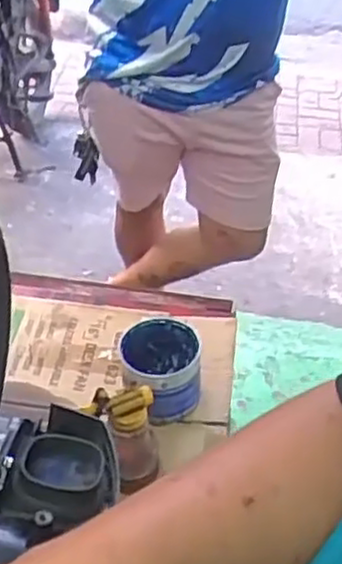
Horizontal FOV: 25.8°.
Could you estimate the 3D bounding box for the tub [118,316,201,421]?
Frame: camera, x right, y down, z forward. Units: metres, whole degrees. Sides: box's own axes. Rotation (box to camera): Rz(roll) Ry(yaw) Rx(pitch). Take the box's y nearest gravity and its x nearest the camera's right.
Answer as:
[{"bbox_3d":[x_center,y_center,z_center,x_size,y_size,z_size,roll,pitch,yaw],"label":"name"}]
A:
[{"bbox_3d":[-0.014,0.116,0.957,0.095,0.092,0.104,2,42,-2],"label":"tub"}]

